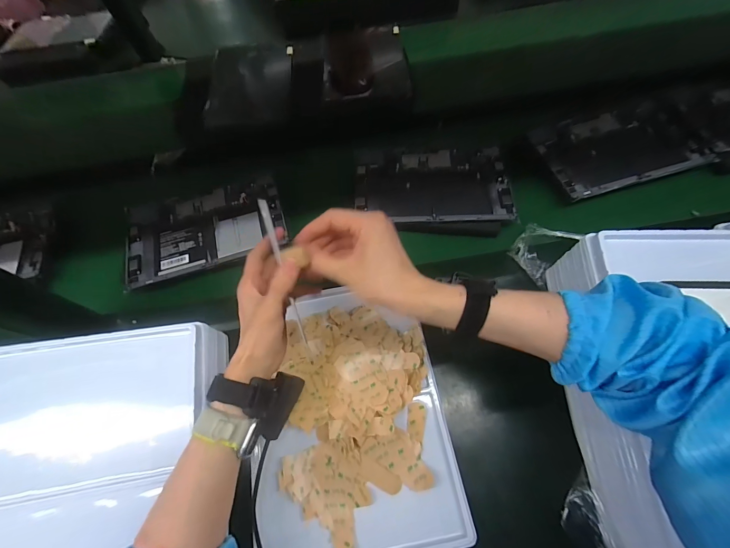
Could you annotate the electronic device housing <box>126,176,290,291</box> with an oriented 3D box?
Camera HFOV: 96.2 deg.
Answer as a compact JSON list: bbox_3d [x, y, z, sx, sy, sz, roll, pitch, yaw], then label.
[{"bbox_3d":[-0.264,-0.080,0.543,0.251,0.010,0.159,-18,64,-6],"label":"electronic device housing"}]

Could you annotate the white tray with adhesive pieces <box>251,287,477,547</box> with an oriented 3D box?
[{"bbox_3d":[-0.022,0.177,0.411,0.241,0.041,0.306,-10,63,-2],"label":"white tray with adhesive pieces"}]

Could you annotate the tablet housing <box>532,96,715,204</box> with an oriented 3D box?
[{"bbox_3d":[0.451,-0.231,0.578,0.290,0.022,0.171,-17,64,-5],"label":"tablet housing"}]

